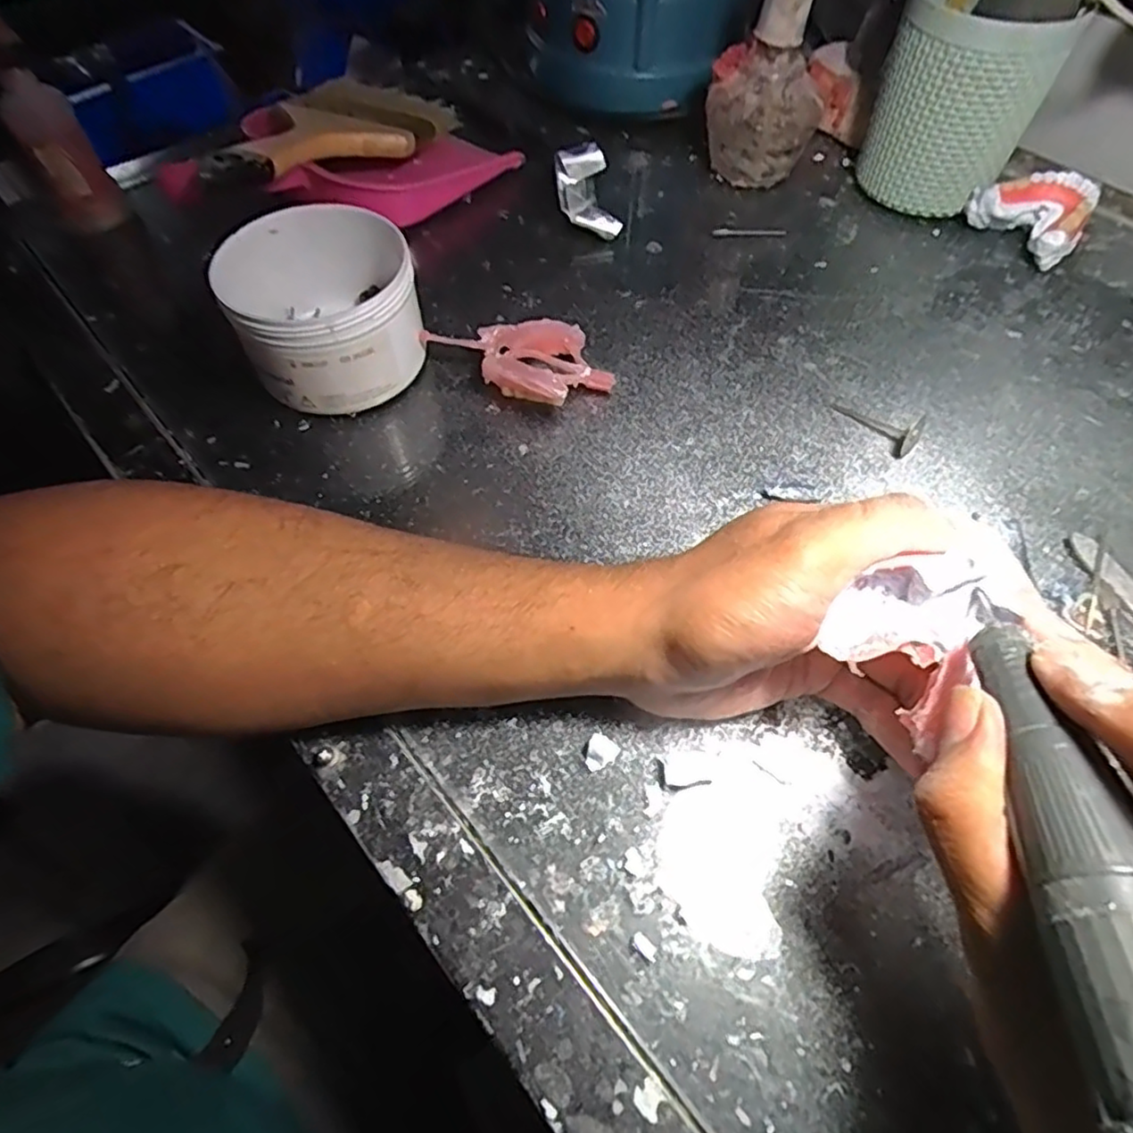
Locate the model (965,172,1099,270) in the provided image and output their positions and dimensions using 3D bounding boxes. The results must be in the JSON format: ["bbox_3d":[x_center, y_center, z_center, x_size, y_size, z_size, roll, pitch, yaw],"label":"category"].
[{"bbox_3d":[0.297,-0.223,0.423,0.054,0.033,0.065,-31,63,-17],"label":"model"}]

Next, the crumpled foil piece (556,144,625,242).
[{"bbox_3d":[0.013,-0.243,0.437,0.033,0.029,0.069,-10,59,-6],"label":"crumpled foil piece"}]

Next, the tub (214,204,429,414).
[{"bbox_3d":[-0.121,-0.130,0.339,0.085,0.066,0.091,0,58,0],"label":"tub"}]

